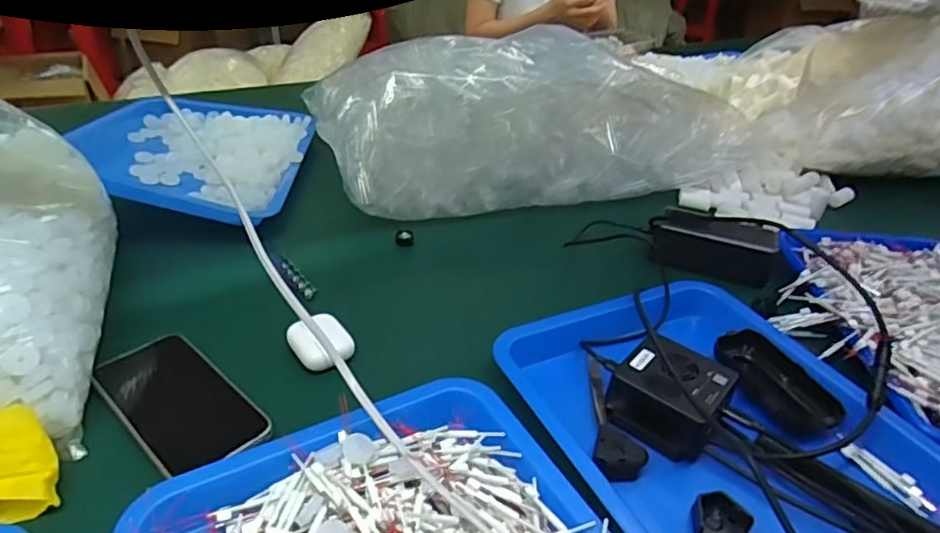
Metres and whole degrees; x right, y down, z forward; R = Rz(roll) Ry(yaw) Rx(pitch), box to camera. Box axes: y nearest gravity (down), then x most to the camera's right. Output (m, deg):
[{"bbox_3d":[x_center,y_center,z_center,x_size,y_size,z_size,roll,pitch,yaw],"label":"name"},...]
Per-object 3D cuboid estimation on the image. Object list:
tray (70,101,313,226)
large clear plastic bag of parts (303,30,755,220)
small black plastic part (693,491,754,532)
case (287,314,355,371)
[{"bbox_3d":[-0.373,-0.159,0.795,0.287,0.034,0.313,2,34,-4],"label":"tray"},{"bbox_3d":[0.084,-0.207,0.828,0.565,0.172,0.275,-6,35,-16],"label":"large clear plastic bag of parts"},{"bbox_3d":[0.168,0.173,0.396,0.037,0.021,0.036,-2,35,-10],"label":"small black plastic part"},{"bbox_3d":[-0.131,0.069,0.519,0.048,0.023,0.059,-18,40,-30],"label":"case"}]

